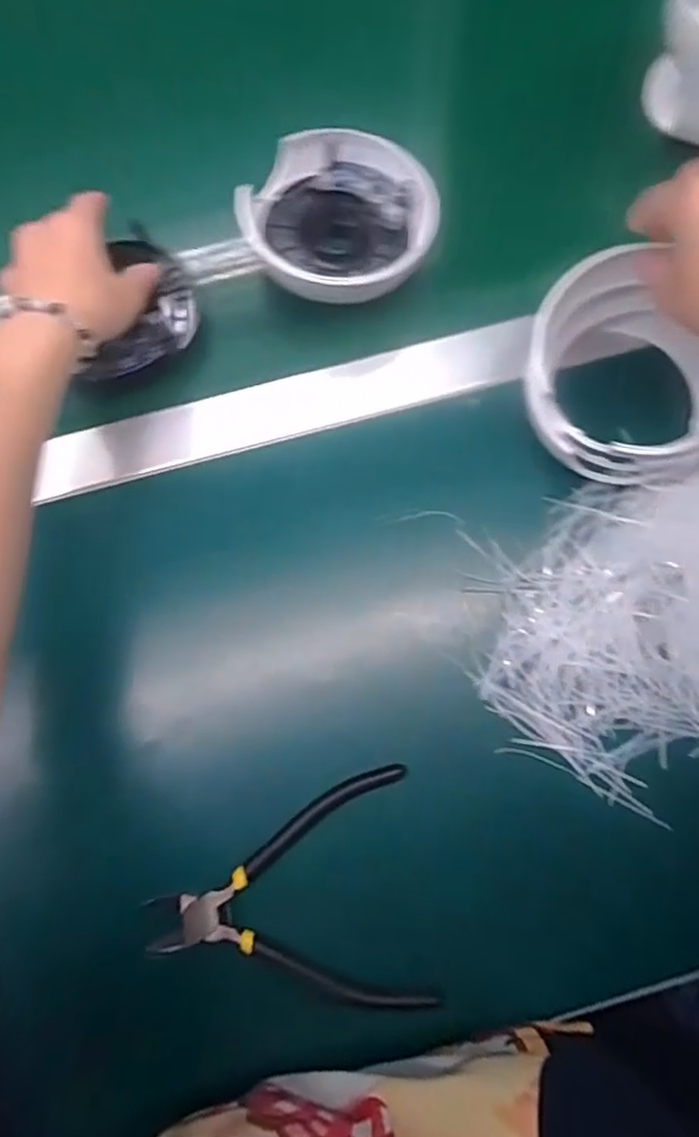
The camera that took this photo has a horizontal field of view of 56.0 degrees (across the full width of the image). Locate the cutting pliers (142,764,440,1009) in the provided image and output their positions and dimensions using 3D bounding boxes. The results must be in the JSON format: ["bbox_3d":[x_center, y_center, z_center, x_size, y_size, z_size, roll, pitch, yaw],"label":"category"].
[{"bbox_3d":[-0.034,0.174,0.346,0.141,0.014,0.113,-8,73,-3],"label":"cutting pliers"}]

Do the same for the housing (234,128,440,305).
[{"bbox_3d":[-0.007,-0.224,0.428,0.124,0.041,0.109,1,73,-1],"label":"housing"}]

